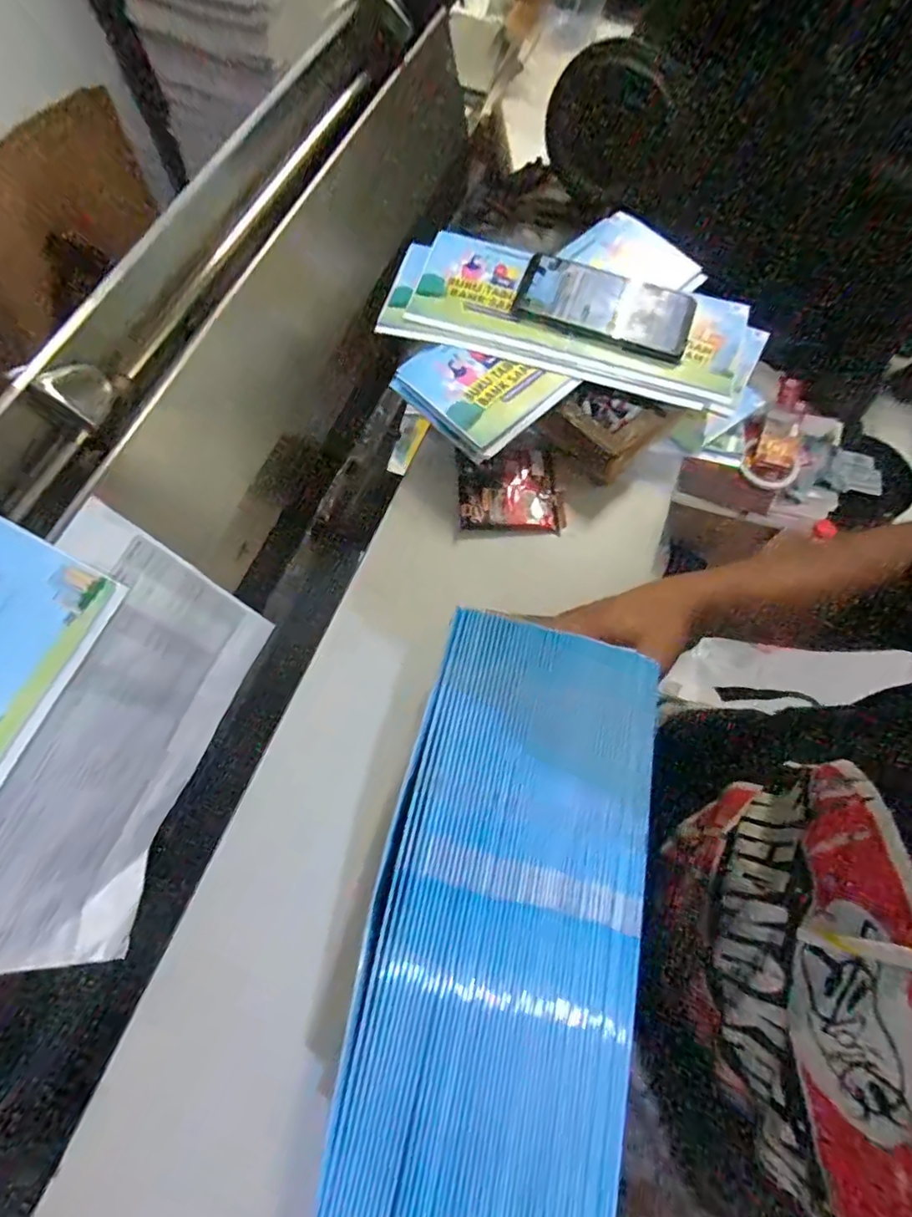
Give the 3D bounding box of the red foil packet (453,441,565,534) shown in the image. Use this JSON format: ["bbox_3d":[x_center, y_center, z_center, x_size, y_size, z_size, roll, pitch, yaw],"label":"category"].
[{"bbox_3d":[0.049,-0.116,0.501,0.091,0.016,0.089,-1,70,-1],"label":"red foil packet"}]

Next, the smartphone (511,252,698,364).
[{"bbox_3d":[0.143,-0.293,0.508,0.164,0.015,0.083,22,71,7],"label":"smartphone"}]

